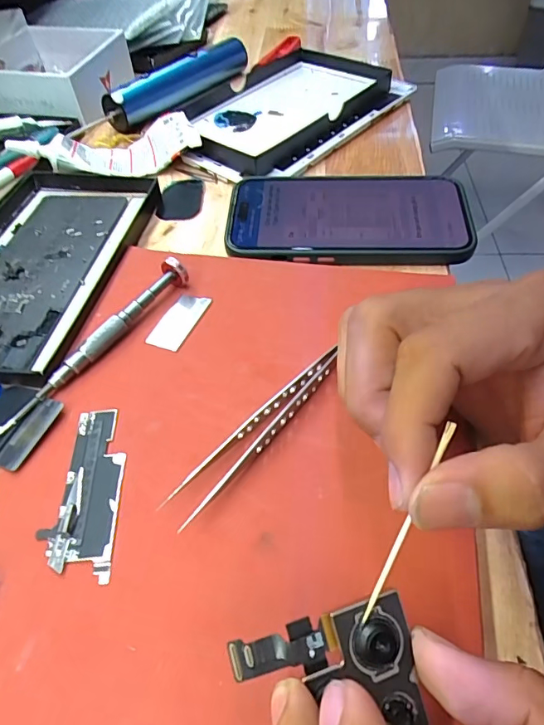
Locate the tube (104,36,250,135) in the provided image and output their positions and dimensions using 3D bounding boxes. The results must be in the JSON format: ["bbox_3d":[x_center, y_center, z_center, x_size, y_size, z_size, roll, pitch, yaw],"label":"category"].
[{"bbox_3d":[-0.077,-0.248,0.414,0.149,0.030,0.023,-33,57,-20],"label":"tube"}]

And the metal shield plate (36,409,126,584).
[{"bbox_3d":[-0.076,0.050,0.196,0.028,0.004,0.072,-3,51,0],"label":"metal shield plate"}]

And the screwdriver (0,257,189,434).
[{"bbox_3d":[-0.087,-0.012,0.238,0.012,0.017,0.119,30,58,24],"label":"screwdriver"}]

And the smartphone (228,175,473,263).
[{"bbox_3d":[0.047,-0.091,0.298,0.145,0.013,0.072,3,51,5],"label":"smartphone"}]

